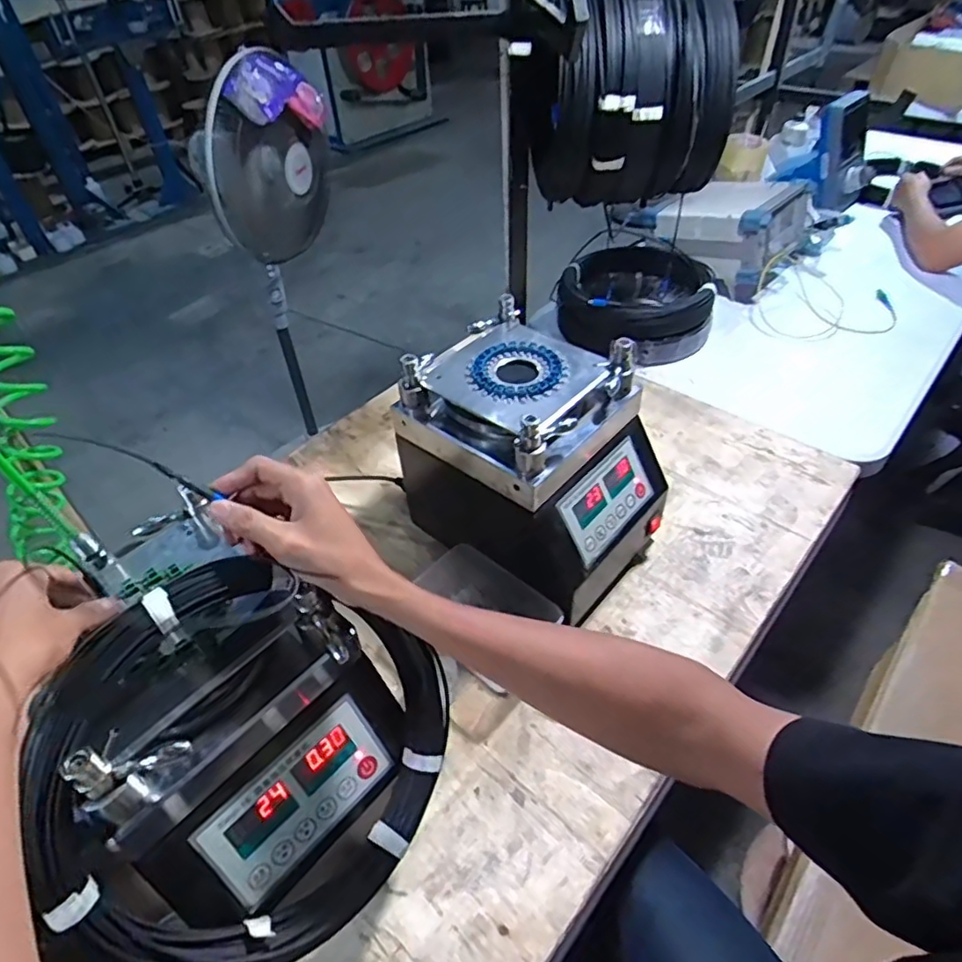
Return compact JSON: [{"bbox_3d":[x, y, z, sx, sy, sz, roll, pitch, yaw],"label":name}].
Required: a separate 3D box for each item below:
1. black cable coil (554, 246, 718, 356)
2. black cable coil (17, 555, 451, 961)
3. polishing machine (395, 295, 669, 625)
[{"bbox_3d":[0.323,-0.386,1.267,0.300,0.116,0.308,-2,44,2],"label":"black cable coil"},{"bbox_3d":[-0.168,0.223,0.466,0.036,0.295,0.284,-11,53,53],"label":"black cable coil"},{"bbox_3d":[0.063,-0.018,0.784,0.282,0.280,0.217,29,53,30],"label":"polishing machine"}]

